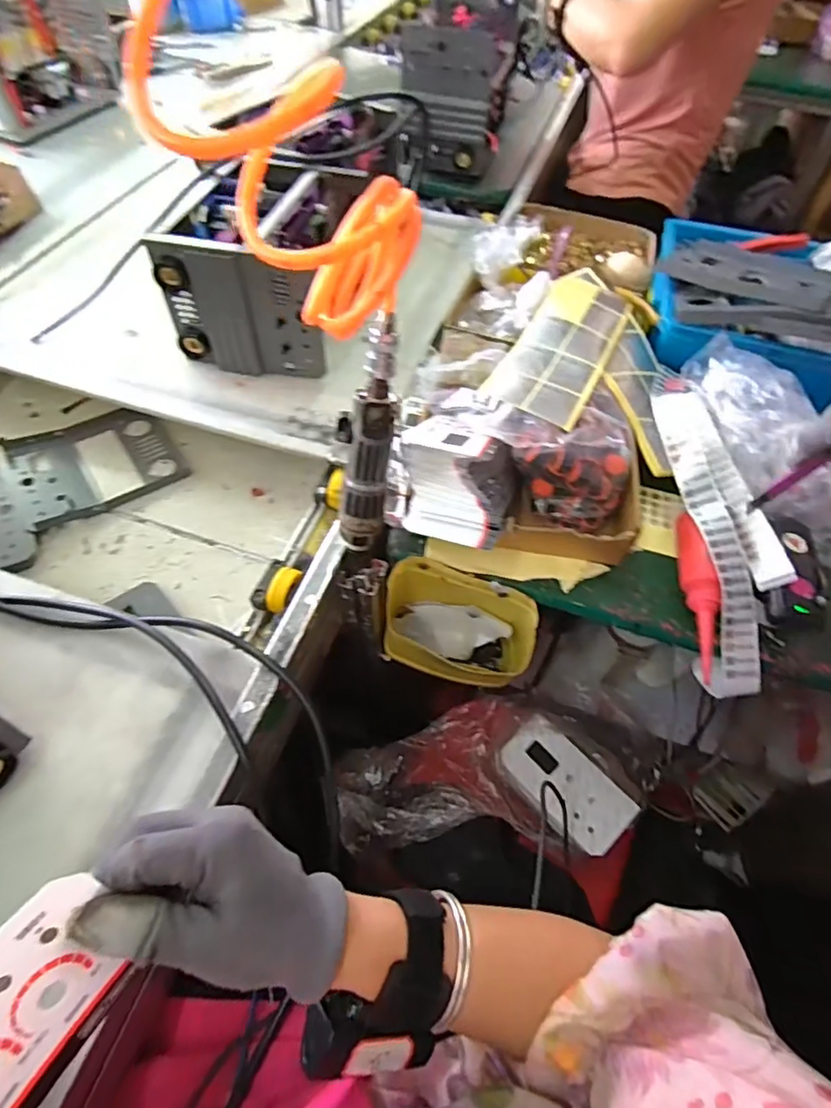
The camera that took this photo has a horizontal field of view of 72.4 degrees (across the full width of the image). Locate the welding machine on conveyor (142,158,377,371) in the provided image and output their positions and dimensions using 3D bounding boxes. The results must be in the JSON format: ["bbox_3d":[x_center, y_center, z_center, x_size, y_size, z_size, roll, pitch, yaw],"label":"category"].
[{"bbox_3d":[-0.178,-0.357,0.718,0.208,0.157,0.244,4,56,0],"label":"welding machine on conveyor"}]

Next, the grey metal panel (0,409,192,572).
[{"bbox_3d":[-0.424,-0.095,0.684,0.176,0.027,0.260,38,62,21],"label":"grey metal panel"}]

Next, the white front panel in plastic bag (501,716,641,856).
[{"bbox_3d":[0.177,0.272,0.674,0.154,0.016,0.086,40,63,22],"label":"white front panel in plastic bag"}]

